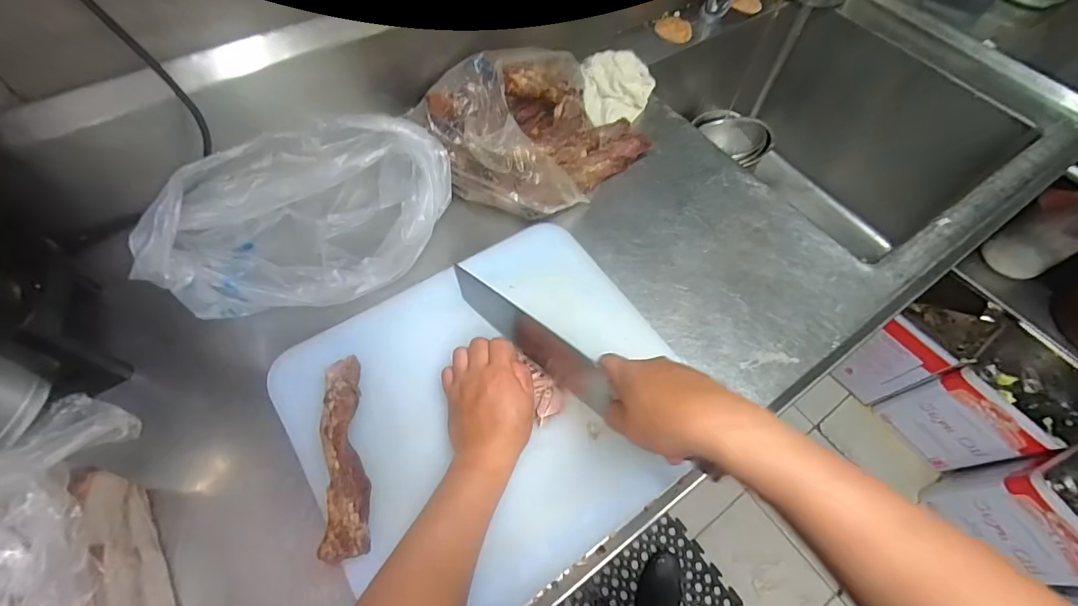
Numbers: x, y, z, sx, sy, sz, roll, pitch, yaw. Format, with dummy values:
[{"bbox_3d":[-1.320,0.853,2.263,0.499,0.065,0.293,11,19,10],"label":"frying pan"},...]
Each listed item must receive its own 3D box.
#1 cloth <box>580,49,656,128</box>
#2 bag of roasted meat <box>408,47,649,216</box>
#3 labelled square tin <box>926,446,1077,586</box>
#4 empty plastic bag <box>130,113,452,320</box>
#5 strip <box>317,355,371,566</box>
[{"bbox_3d":[0.138,-0.364,0.779,0.128,0.050,0.125,-3,61,-5],"label":"cloth"},{"bbox_3d":[0.009,-0.249,0.648,0.278,0.129,0.190,-35,68,-20],"label":"bag of roasted meat"},{"bbox_3d":[1.195,0.480,1.078,0.243,0.316,0.244,-22,65,-14],"label":"labelled square tin"},{"bbox_3d":[-0.266,-0.111,0.560,0.326,0.140,0.184,-25,65,-16],"label":"empty plastic bag"},{"bbox_3d":[-0.182,0.137,0.437,0.040,0.027,0.185,-10,62,-9],"label":"strip"}]

